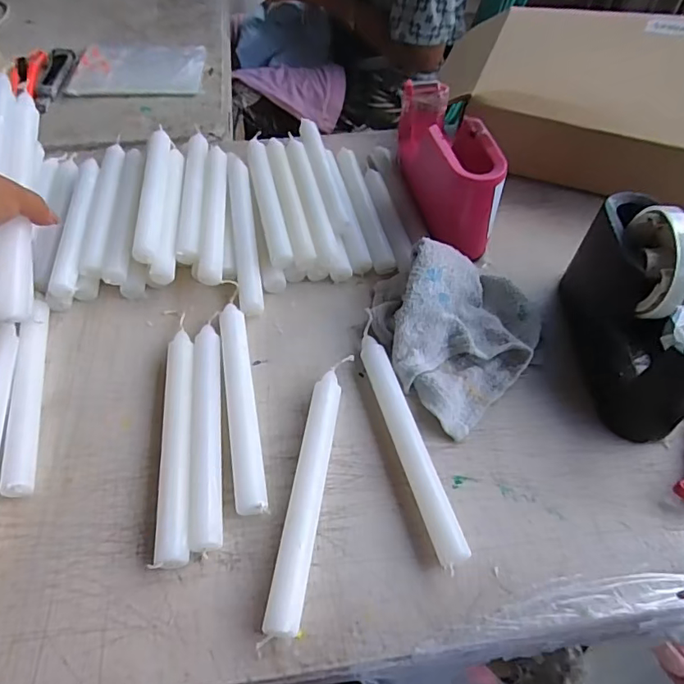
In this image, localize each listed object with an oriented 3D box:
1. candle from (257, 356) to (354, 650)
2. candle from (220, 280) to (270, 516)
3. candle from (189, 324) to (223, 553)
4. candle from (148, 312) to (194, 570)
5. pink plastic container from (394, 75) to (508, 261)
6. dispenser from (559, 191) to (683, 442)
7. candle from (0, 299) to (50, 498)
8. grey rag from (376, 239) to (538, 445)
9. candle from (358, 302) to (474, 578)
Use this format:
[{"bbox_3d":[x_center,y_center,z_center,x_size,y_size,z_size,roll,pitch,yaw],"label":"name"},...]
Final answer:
[{"bbox_3d":[-0.022,0.101,0.378,0.025,0.020,0.209,8,55,6],"label":"candle"},{"bbox_3d":[-0.086,0.037,0.427,0.023,0.023,0.221,-10,55,-7],"label":"candle"},{"bbox_3d":[-0.107,0.066,0.406,0.023,0.018,0.192,-7,55,-5],"label":"candle"},{"bbox_3d":[-0.126,0.068,0.396,0.025,0.020,0.201,-6,55,-5],"label":"candle"},{"bbox_3d":[0.108,-0.178,0.539,0.057,0.106,0.178,-10,55,-7],"label":"pink plastic container"},{"bbox_3d":[0.240,-0.031,0.407,0.062,0.125,0.181,0,54,0],"label":"dispenser"},{"bbox_3d":[-0.257,0.040,0.419,0.020,0.023,0.185,-12,55,-9],"label":"candle"},{"bbox_3d":[0.108,-0.018,0.445,0.145,0.048,0.170,-18,56,-13],"label":"grey rag"},{"bbox_3d":[0.047,0.065,0.404,0.021,0.019,0.215,-13,56,-9],"label":"candle"}]

